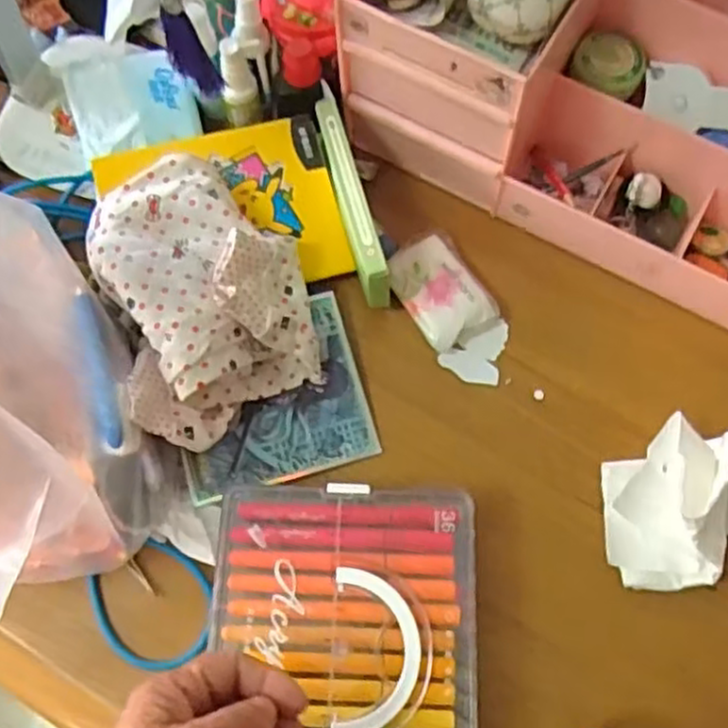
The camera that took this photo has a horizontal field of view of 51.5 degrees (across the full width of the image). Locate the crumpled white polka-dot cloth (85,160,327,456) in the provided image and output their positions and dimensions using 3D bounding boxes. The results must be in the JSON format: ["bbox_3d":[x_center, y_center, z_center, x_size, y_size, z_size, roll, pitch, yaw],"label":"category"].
[{"bbox_3d":[-0.110,-0.047,0.545,0.129,0.091,0.191,-19,72,-6],"label":"crumpled white polka-dot cloth"}]

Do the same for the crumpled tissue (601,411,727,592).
[{"bbox_3d":[0.227,0.083,0.510,0.150,0.069,0.099,-40,75,-12],"label":"crumpled tissue"}]

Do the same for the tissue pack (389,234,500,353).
[{"bbox_3d":[0.056,-0.055,0.586,0.055,0.022,0.085,-33,74,-10],"label":"tissue pack"}]

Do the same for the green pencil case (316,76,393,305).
[{"bbox_3d":[-0.010,-0.128,0.574,0.022,0.056,0.171,-13,72,-4],"label":"green pencil case"}]

